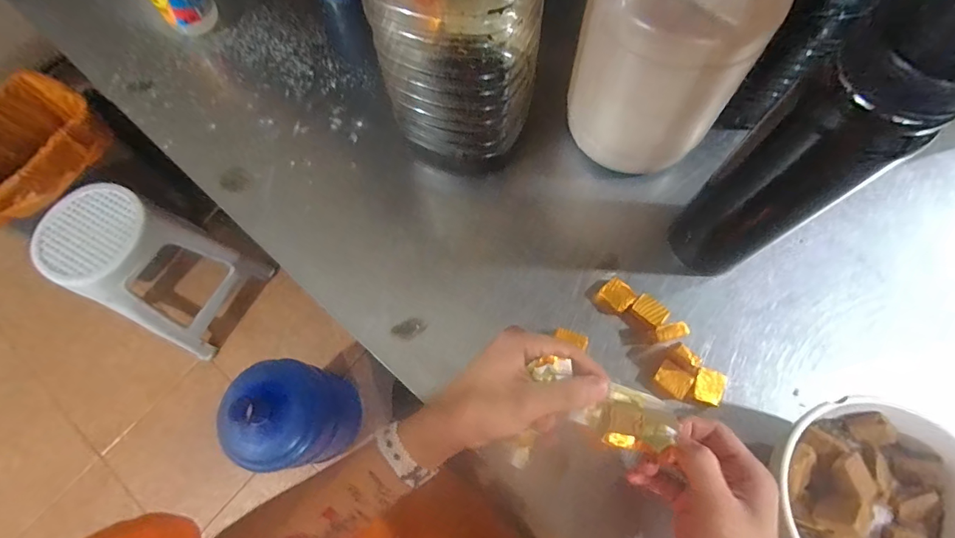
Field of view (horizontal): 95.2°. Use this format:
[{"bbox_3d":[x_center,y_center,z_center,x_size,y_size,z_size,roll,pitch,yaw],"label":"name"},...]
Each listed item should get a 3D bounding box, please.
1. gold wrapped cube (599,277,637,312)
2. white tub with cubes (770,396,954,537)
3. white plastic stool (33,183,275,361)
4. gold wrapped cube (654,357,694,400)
[{"bbox_3d":[0.138,0.026,0.430,0.027,0.014,0.029,-39,72,-14],"label":"gold wrapped cube"},{"bbox_3d":[0.295,0.181,0.331,0.139,0.068,0.152,-1,69,1],"label":"white tub with cubes"},{"bbox_3d":[-0.952,0.010,1.304,0.314,0.463,0.339,22,71,10],"label":"white plastic stool"},{"bbox_3d":[0.177,0.100,0.394,0.031,0.013,0.022,36,73,14],"label":"gold wrapped cube"}]

